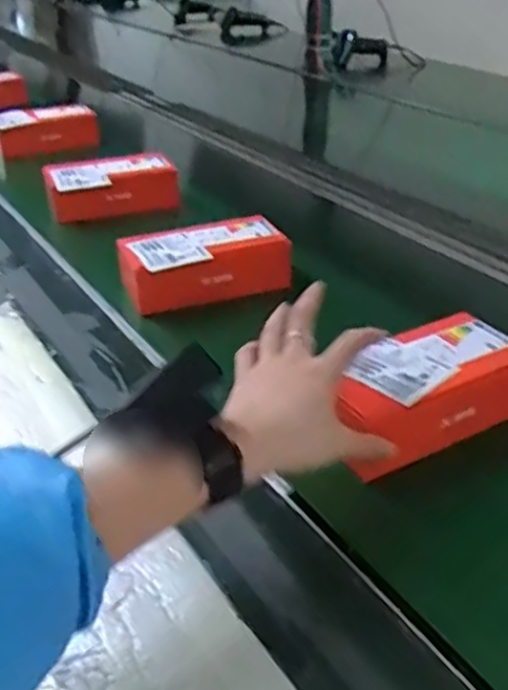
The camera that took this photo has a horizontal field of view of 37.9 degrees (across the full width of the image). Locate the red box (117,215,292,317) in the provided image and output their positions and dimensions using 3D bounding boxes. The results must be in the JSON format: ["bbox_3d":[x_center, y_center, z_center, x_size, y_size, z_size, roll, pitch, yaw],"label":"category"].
[{"bbox_3d":[-0.059,-0.096,0.859,0.193,0.067,0.090,-14,34,-21],"label":"red box"}]

